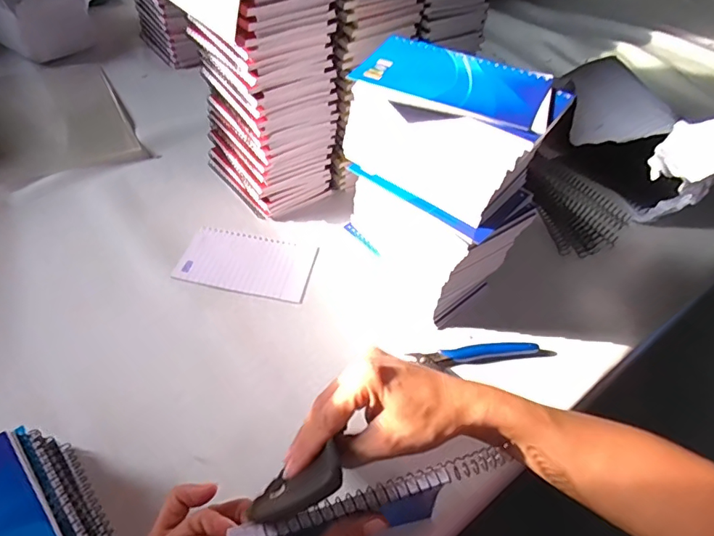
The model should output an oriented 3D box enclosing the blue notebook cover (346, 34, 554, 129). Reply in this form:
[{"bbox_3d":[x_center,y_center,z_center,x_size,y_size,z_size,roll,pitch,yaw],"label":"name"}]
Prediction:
[{"bbox_3d":[0.068,-0.137,0.350,0.130,0.007,0.081,25,52,16],"label":"blue notebook cover"}]

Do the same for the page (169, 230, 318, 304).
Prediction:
[{"bbox_3d":[-0.113,-0.007,0.503,0.131,0.004,0.078,11,49,3],"label":"page"}]

